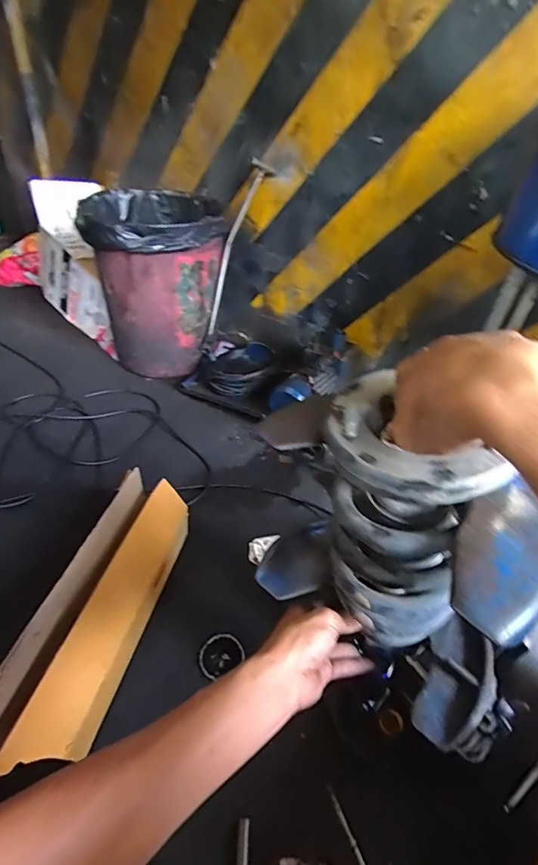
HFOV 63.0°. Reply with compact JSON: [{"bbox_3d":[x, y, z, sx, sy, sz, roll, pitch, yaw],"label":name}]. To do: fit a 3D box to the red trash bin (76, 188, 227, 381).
[{"bbox_3d":[-0.401,-0.538,1.585,0.432,0.501,0.420,-6,41,-14],"label":"red trash bin"}]

